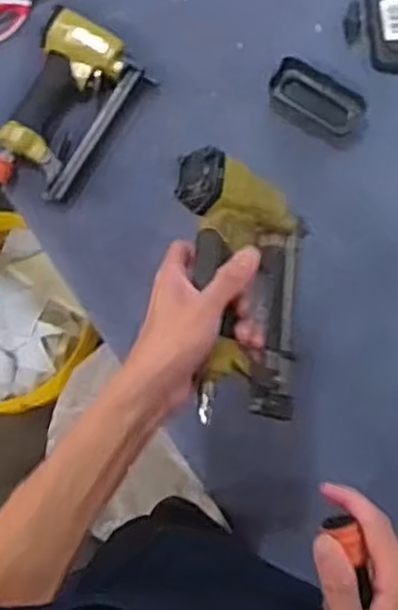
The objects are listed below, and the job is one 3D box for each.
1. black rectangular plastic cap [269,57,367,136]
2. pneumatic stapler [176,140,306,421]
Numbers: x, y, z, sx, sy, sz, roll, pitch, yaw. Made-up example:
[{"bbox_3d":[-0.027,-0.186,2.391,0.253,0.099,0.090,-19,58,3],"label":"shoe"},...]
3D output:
[{"bbox_3d":[0.133,-0.234,0.880,0.108,0.015,0.057,32,81,6],"label":"black rectangular plastic cap"},{"bbox_3d":[0.029,-0.007,0.632,0.050,0.138,0.202,-1,78,39],"label":"pneumatic stapler"}]

